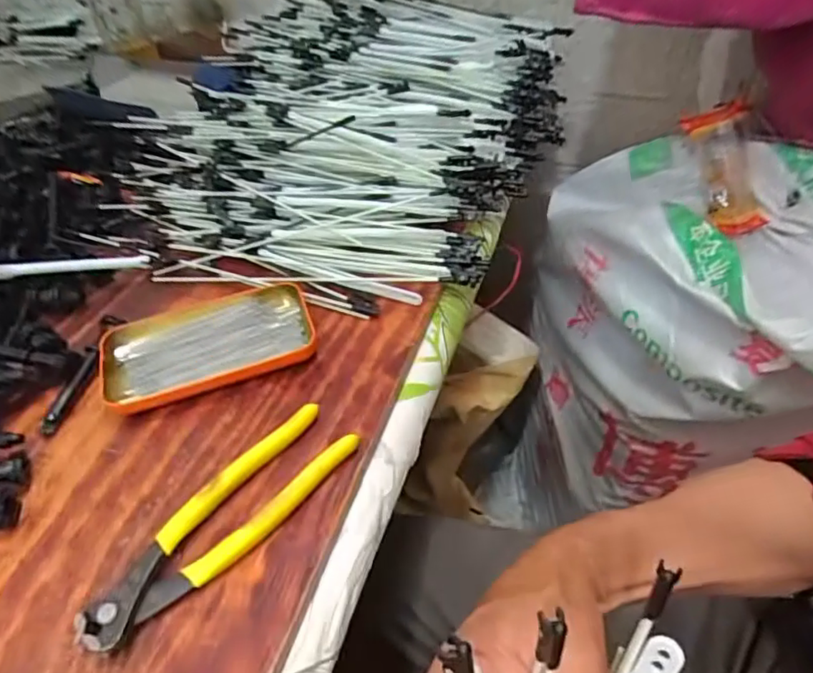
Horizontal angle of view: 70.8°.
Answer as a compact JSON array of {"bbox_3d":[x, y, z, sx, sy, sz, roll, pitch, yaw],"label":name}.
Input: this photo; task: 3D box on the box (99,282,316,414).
[{"bbox_3d":[-0.140,0.004,0.402,0.144,0.019,0.083,-19,48,-11],"label":"box"}]

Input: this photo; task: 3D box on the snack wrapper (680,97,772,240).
[{"bbox_3d":[0.344,-0.180,0.612,0.073,0.023,0.139,-11,88,-10],"label":"snack wrapper"}]

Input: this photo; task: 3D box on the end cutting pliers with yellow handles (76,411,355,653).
[{"bbox_3d":[-0.102,0.104,0.322,0.046,0.017,0.165,32,58,31],"label":"end cutting pliers with yellow handles"}]

